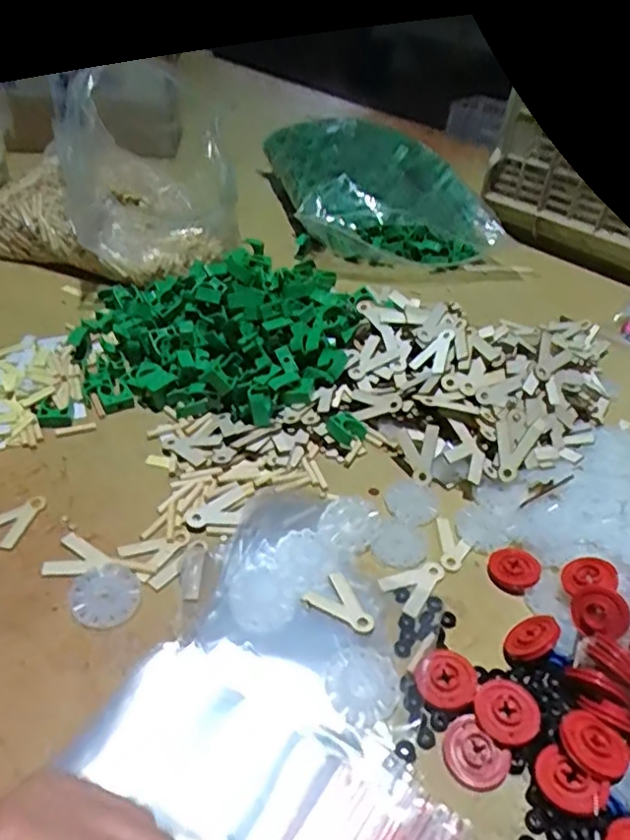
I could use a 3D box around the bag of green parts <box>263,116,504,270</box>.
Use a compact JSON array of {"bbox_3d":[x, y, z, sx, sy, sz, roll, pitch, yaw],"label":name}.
[{"bbox_3d":[0.082,-0.305,0.812,0.253,0.102,0.292,-1,40,-11],"label":"bag of green parts"}]

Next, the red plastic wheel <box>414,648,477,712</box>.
[{"bbox_3d":[0.071,0.141,0.335,0.031,0.004,0.032,-9,47,10],"label":"red plastic wheel"}]

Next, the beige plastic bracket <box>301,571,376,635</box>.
[{"bbox_3d":[0.018,0.111,0.370,0.043,0.004,0.031,34,46,29],"label":"beige plastic bracket"}]

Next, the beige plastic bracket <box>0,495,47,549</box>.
[{"bbox_3d":[-0.198,0.063,0.403,0.031,0.004,0.044,17,40,12],"label":"beige plastic bracket"}]

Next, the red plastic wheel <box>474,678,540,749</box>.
[{"bbox_3d":[0.099,0.152,0.321,0.032,0.008,0.032,-4,48,5],"label":"red plastic wheel"}]

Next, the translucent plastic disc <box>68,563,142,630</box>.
[{"bbox_3d":[-0.122,0.102,0.360,0.038,0.007,0.036,4,39,-4],"label":"translucent plastic disc"}]

